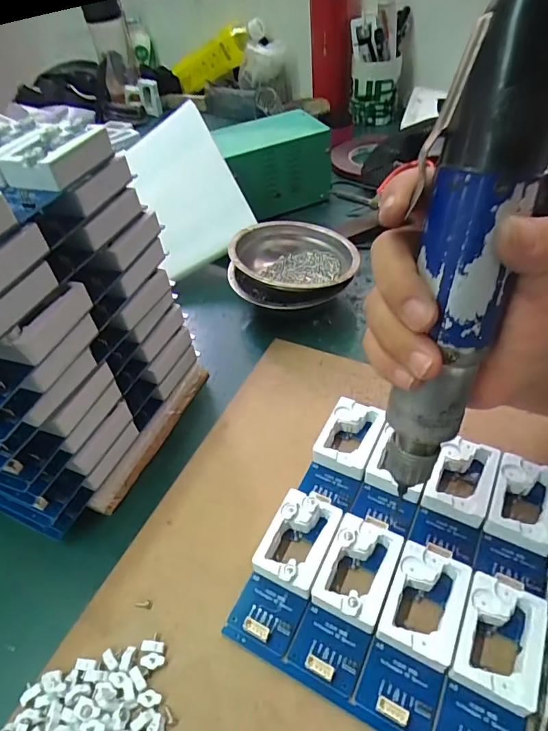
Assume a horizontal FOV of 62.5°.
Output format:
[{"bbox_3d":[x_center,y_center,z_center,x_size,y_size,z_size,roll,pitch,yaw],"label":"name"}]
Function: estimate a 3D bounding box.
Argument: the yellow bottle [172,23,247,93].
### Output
[{"bbox_3d":[-0.120,-0.564,0.838,0.184,0.058,0.036,-6,42,36],"label":"yellow bottle"}]

